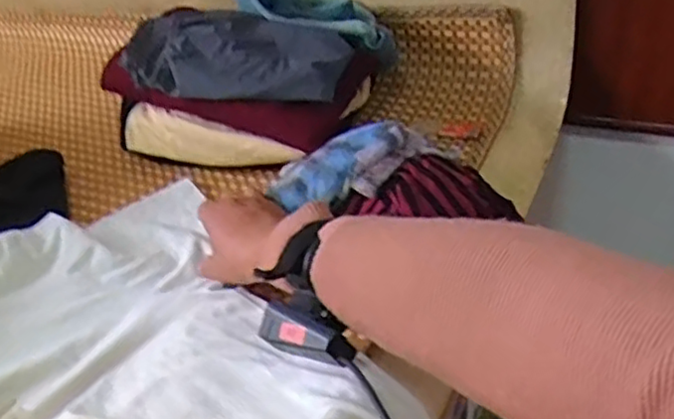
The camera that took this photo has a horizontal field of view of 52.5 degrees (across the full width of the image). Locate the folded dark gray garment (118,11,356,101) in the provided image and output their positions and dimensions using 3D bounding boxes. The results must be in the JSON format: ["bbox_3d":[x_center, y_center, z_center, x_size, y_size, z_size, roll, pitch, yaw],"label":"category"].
[{"bbox_3d":[-0.109,-0.172,0.742,0.248,0.042,0.129,10,40,22],"label":"folded dark gray garment"}]

